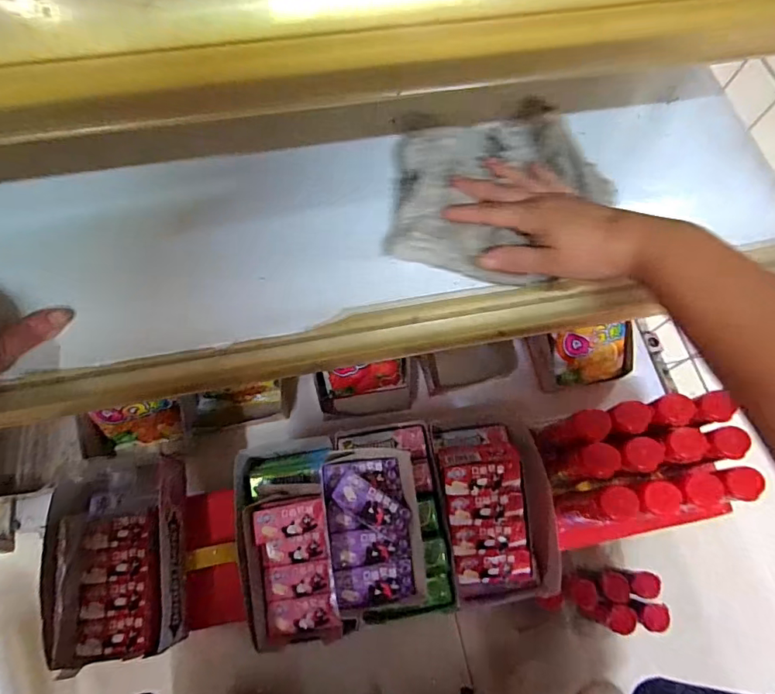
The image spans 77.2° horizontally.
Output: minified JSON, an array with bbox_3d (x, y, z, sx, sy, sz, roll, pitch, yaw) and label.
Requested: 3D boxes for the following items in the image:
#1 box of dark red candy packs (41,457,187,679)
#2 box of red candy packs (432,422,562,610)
[{"bbox_3d":[-0.238,0.182,0.432,0.101,0.058,0.167,-7,70,-5],"label":"box of dark red candy packs"},{"bbox_3d":[0.099,0.141,0.448,0.099,0.082,0.160,-5,70,-4],"label":"box of red candy packs"}]

